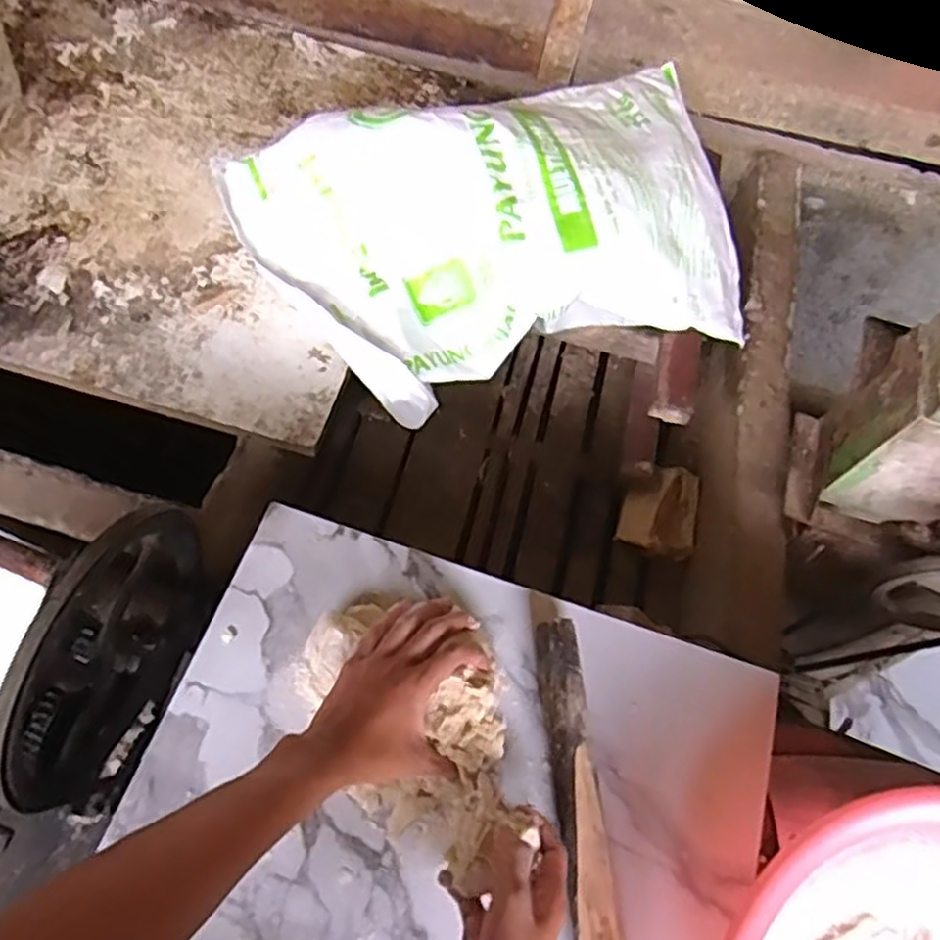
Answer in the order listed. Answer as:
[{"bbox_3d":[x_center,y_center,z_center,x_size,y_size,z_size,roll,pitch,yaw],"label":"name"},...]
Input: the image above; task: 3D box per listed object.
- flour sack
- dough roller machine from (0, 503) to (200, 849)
[{"bbox_3d":[0.051,-0.330,1.015,0.684,0.190,0.423,-18,67,-11],"label":"flour sack"},{"bbox_3d":[-0.398,0.135,0.613,0.228,0.249,0.283,20,65,6],"label":"dough roller machine"}]

